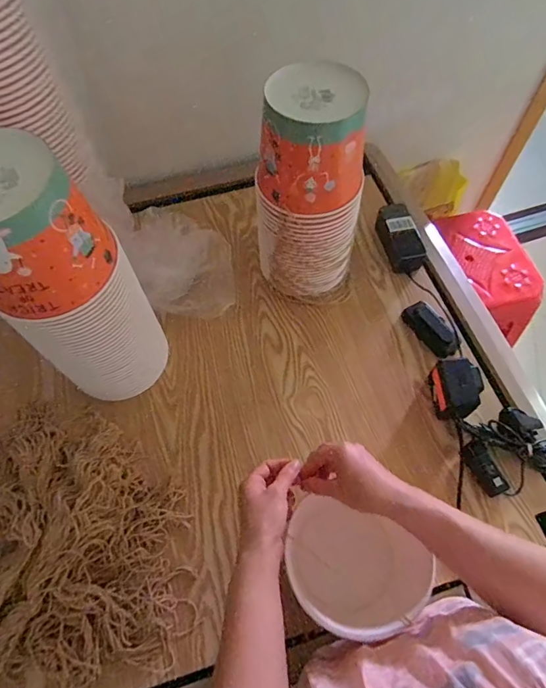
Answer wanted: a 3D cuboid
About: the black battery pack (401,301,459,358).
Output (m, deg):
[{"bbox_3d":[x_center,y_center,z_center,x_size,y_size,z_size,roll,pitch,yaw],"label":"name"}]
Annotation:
[{"bbox_3d":[0.272,-0.027,0.737,0.045,0.026,0.109,-30,65,-14],"label":"black battery pack"}]

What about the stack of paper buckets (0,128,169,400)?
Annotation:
[{"bbox_3d":[-0.241,-0.044,0.543,0.147,0.391,0.147,-1,62,1],"label":"stack of paper buckets"}]

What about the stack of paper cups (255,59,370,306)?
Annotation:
[{"bbox_3d":[0.056,-0.207,0.664,0.154,0.336,0.120,10,62,6],"label":"stack of paper cups"}]

